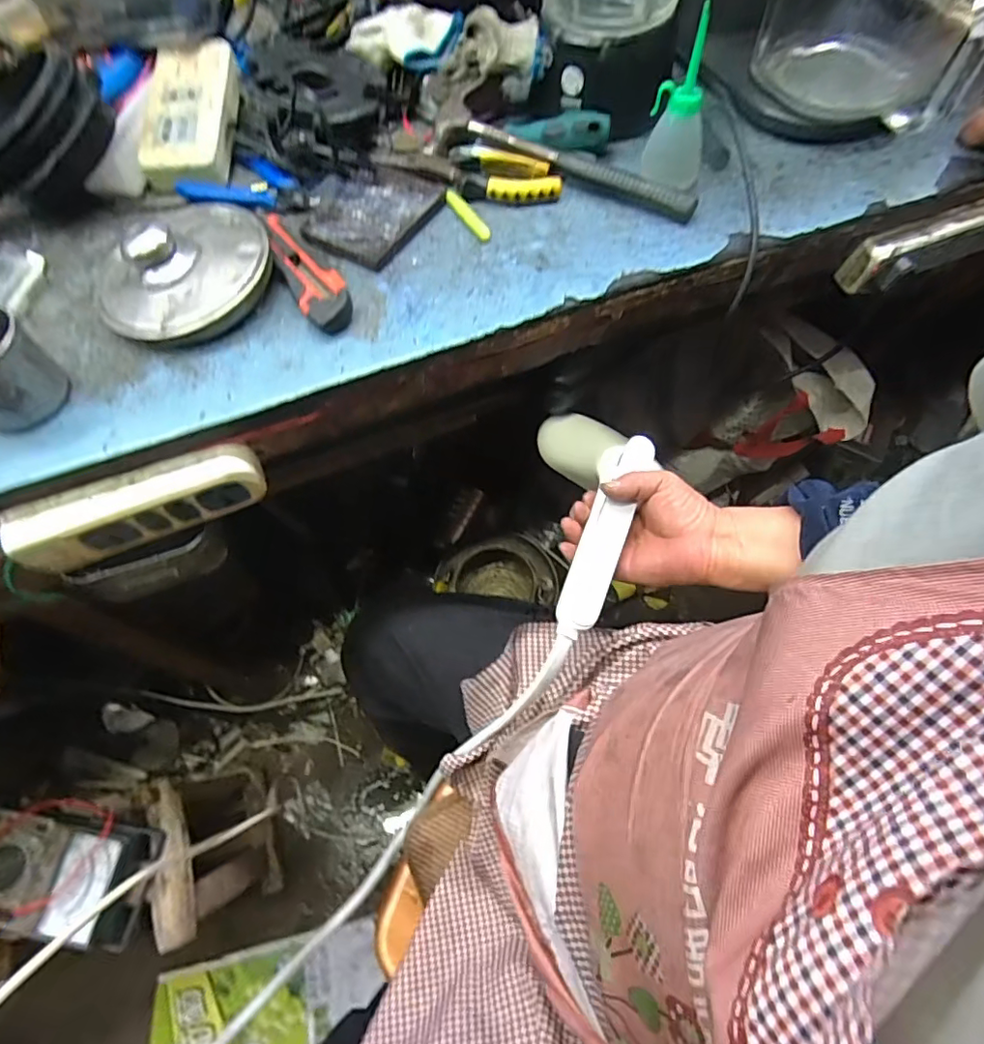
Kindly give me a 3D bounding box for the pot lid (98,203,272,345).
[{"bbox_3d":[-0.237,-0.197,0.429,0.130,0.050,0.123,-1,63,1],"label":"pot lid"}]

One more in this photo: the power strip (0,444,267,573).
[{"bbox_3d":[-0.262,-0.012,0.424,0.172,0.055,0.030,-21,65,-9],"label":"power strip"}]

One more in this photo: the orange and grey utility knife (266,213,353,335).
[{"bbox_3d":[-0.150,-0.205,0.448,0.039,0.019,0.136,-26,65,-11],"label":"orange and grey utility knife"}]

